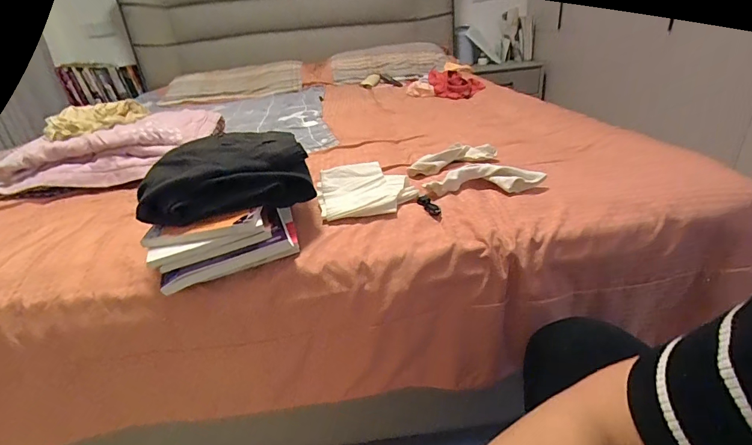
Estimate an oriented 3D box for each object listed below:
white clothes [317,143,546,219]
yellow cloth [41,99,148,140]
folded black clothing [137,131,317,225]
[{"bbox_3d":[0.077,-0.087,0.688,0.365,0.054,0.233,-11,27,-9],"label":"white clothes"},{"bbox_3d":[-0.703,-0.270,0.992,0.221,0.045,0.191,-20,30,-26],"label":"yellow cloth"},{"bbox_3d":[-0.217,-0.069,0.559,0.222,0.075,0.148,-17,29,-20],"label":"folded black clothing"}]

